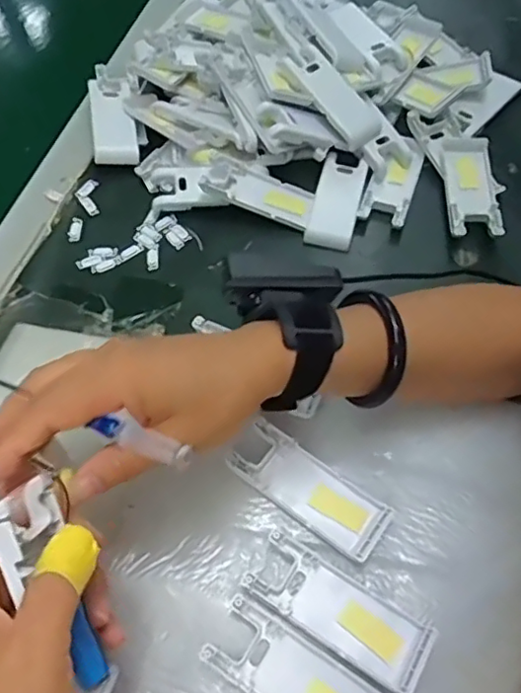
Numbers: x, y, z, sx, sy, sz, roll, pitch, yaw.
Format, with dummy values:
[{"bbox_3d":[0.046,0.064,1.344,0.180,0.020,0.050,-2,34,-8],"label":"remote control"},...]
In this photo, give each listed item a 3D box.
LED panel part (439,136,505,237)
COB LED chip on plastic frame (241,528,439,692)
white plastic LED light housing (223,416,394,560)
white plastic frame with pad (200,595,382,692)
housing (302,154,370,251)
[{"bbox_3d":[0.176,-0.136,0.489,0.040,0.012,0.106,3,61,3],"label":"LED panel part"},{"bbox_3d":[0.044,0.147,0.328,0.102,0.008,0.039,28,57,19],"label":"COB LED chip on plastic frame"},{"bbox_3d":[0.031,0.088,0.367,0.102,0.015,0.040,34,66,18],"label":"white plastic LED light housing"},{"bbox_3d":[0.022,0.180,0.310,0.103,0.011,0.038,30,65,16],"label":"white plastic frame with pad"},{"bbox_3d":[0.065,-0.122,0.496,0.038,0.020,0.091,13,62,8],"label":"housing"}]

